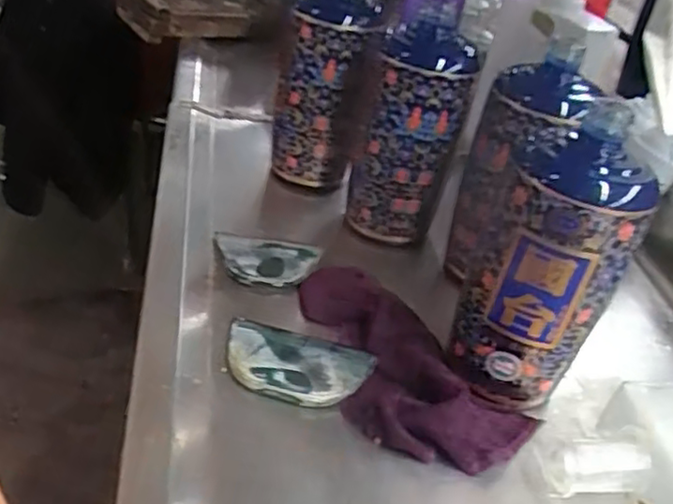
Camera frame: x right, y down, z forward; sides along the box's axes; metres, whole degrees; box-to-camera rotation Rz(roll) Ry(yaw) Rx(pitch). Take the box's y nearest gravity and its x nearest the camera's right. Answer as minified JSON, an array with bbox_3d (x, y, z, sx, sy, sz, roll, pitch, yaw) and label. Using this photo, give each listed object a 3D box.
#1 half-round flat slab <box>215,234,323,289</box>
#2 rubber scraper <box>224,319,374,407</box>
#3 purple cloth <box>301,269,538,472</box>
[{"bbox_3d":[-0.056,0.007,0.515,0.076,0.013,0.051,13,35,5],"label":"half-round flat slab"},{"bbox_3d":[-0.026,0.071,0.430,0.092,0.008,0.055,13,31,7],"label":"rubber scraper"},{"bbox_3d":[0.030,0.061,0.431,0.077,0.028,0.189,-11,40,-26],"label":"purple cloth"}]

